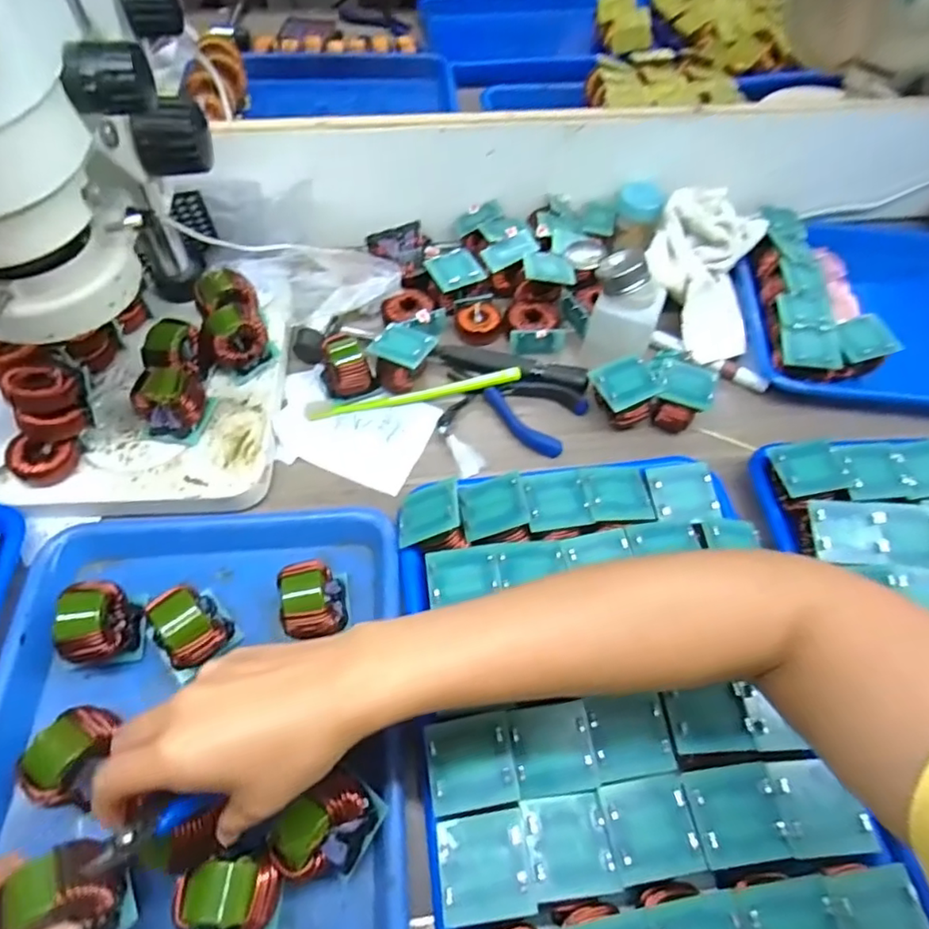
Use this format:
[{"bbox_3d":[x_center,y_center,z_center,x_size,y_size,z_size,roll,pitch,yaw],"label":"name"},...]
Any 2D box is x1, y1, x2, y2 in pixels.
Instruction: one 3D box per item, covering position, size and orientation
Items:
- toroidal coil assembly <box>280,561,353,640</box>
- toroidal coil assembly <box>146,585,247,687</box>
[{"bbox_3d":[-0.098,0.092,0.392,0.039,0.049,0.048,-8,58,-7],"label":"toroidal coil assembly"},{"bbox_3d":[-0.175,0.106,0.380,0.041,0.056,0.054,-28,62,-19],"label":"toroidal coil assembly"}]

